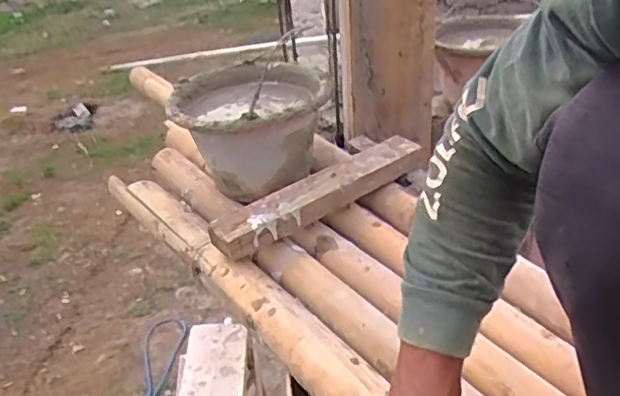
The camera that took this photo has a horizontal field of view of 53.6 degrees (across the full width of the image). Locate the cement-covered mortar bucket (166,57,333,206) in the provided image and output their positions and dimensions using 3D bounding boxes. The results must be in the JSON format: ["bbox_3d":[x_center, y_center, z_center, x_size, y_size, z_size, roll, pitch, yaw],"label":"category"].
[{"bbox_3d":[-0.085,-0.102,1.009,0.234,0.182,0.262,0,32,8],"label":"cement-covered mortar bucket"}]

